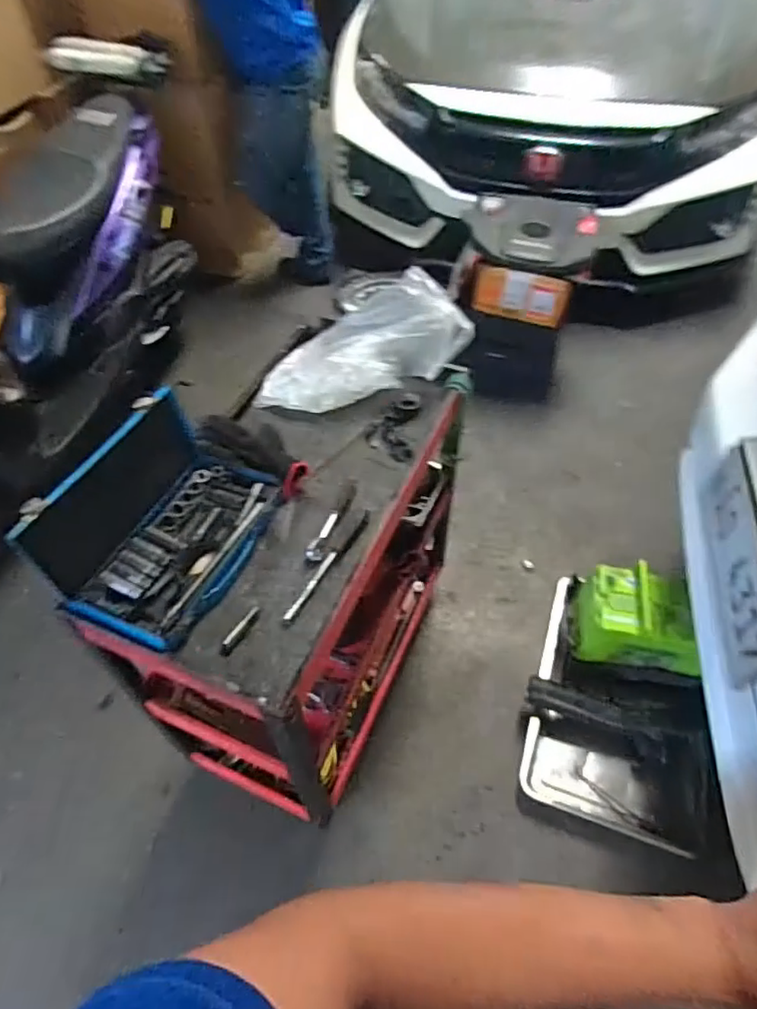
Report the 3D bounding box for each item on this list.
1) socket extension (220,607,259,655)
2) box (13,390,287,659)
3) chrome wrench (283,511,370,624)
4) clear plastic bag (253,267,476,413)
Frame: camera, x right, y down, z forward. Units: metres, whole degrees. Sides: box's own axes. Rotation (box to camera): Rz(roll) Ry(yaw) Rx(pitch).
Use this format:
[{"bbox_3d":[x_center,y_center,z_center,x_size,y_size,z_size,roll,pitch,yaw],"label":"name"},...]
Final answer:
[{"bbox_3d":[-0.184,0.165,0.811,0.015,0.010,0.078,22,54,17],"label":"socket extension"},{"bbox_3d":[-0.287,0.016,0.833,0.199,0.155,0.310,19,53,15],"label":"box"},{"bbox_3d":[-0.073,0.085,0.873,0.019,0.018,0.205,26,55,20],"label":"chrome wrench"},{"bbox_3d":[-0.032,-0.298,1.090,0.383,0.156,0.164,-10,51,-9],"label":"clear plastic bag"}]

